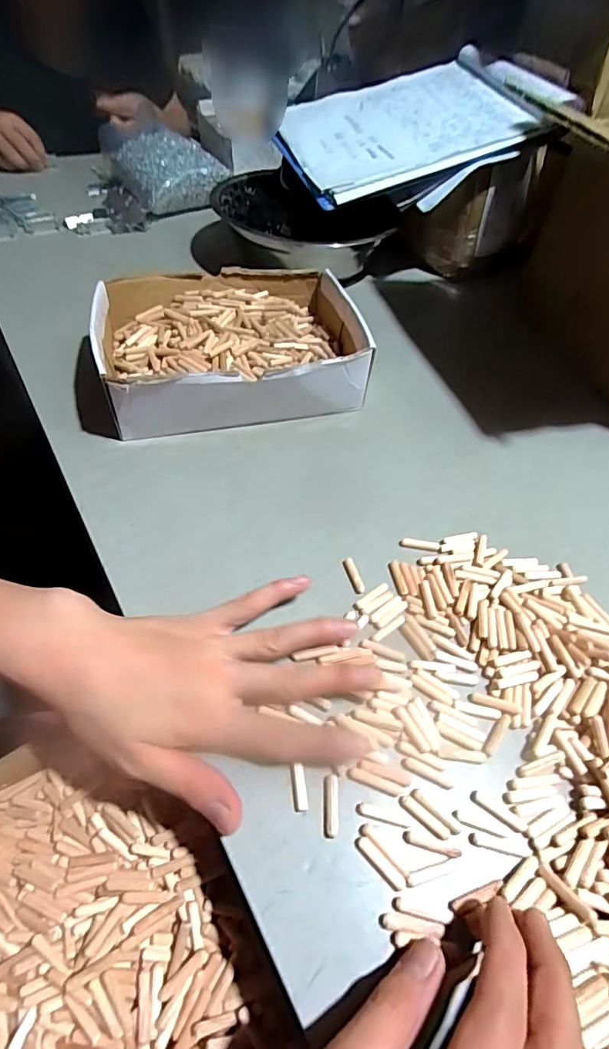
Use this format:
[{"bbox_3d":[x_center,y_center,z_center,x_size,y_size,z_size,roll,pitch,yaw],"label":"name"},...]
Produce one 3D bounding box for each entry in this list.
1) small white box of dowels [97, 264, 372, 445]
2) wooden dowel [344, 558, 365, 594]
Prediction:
[{"bbox_3d":[-0.072,-0.178,0.476,0.235,0.068,0.189,-9,53,-12],"label":"small white box of dowels"},{"bbox_3d":[0.037,0.038,0.355,0.007,0.005,0.029,-14,54,-15],"label":"wooden dowel"}]

